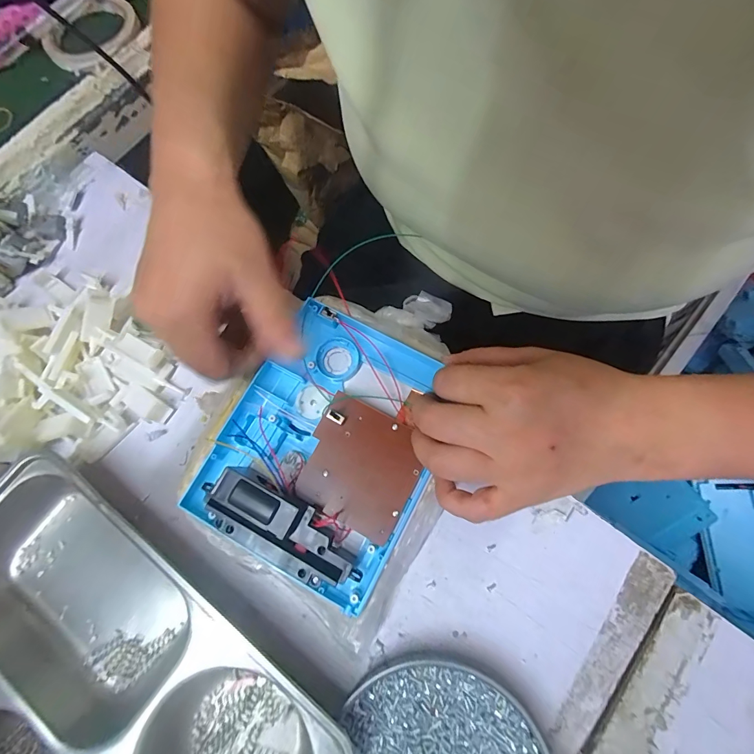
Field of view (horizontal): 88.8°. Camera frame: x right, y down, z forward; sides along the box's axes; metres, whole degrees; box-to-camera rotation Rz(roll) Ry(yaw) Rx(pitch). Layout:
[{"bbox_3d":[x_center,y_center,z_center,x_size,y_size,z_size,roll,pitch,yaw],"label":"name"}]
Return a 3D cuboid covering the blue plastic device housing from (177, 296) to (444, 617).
[{"bbox_3d":[-0.030,0.039,0.247,0.129,0.037,0.161,27,73,6],"label":"blue plastic device housing"}]

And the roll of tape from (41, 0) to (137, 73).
[{"bbox_3d":[-0.288,-0.353,0.392,0.096,0.011,0.096,0,74,1],"label":"roll of tape"}]

